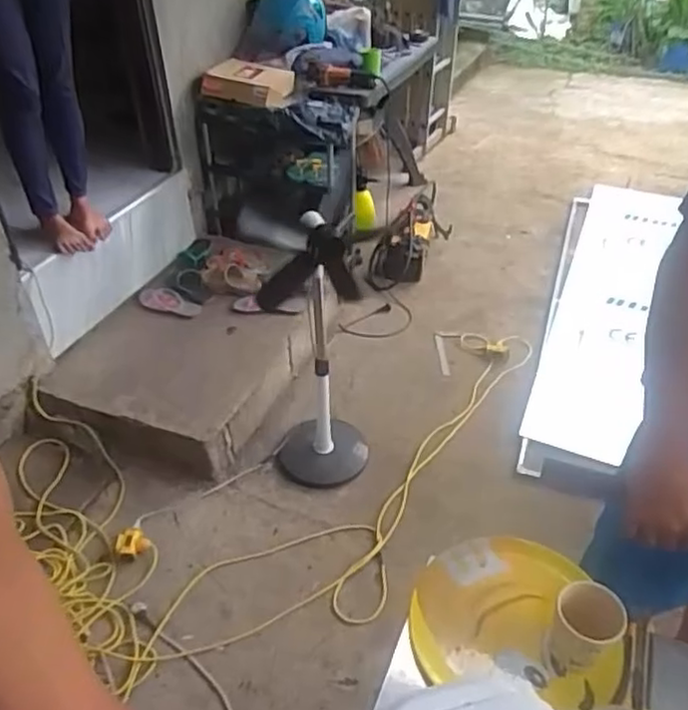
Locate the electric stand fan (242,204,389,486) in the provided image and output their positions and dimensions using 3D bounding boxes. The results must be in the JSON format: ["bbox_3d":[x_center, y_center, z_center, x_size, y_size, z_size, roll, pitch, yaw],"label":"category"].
[{"bbox_3d":[-0.082,-0.023,1.761,0.287,0.885,0.272,-10,40,-10],"label":"electric stand fan"}]

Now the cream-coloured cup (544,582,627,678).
[{"bbox_3d":[0.269,0.313,0.753,0.072,0.093,0.072,18,43,22],"label":"cream-coloured cup"}]

